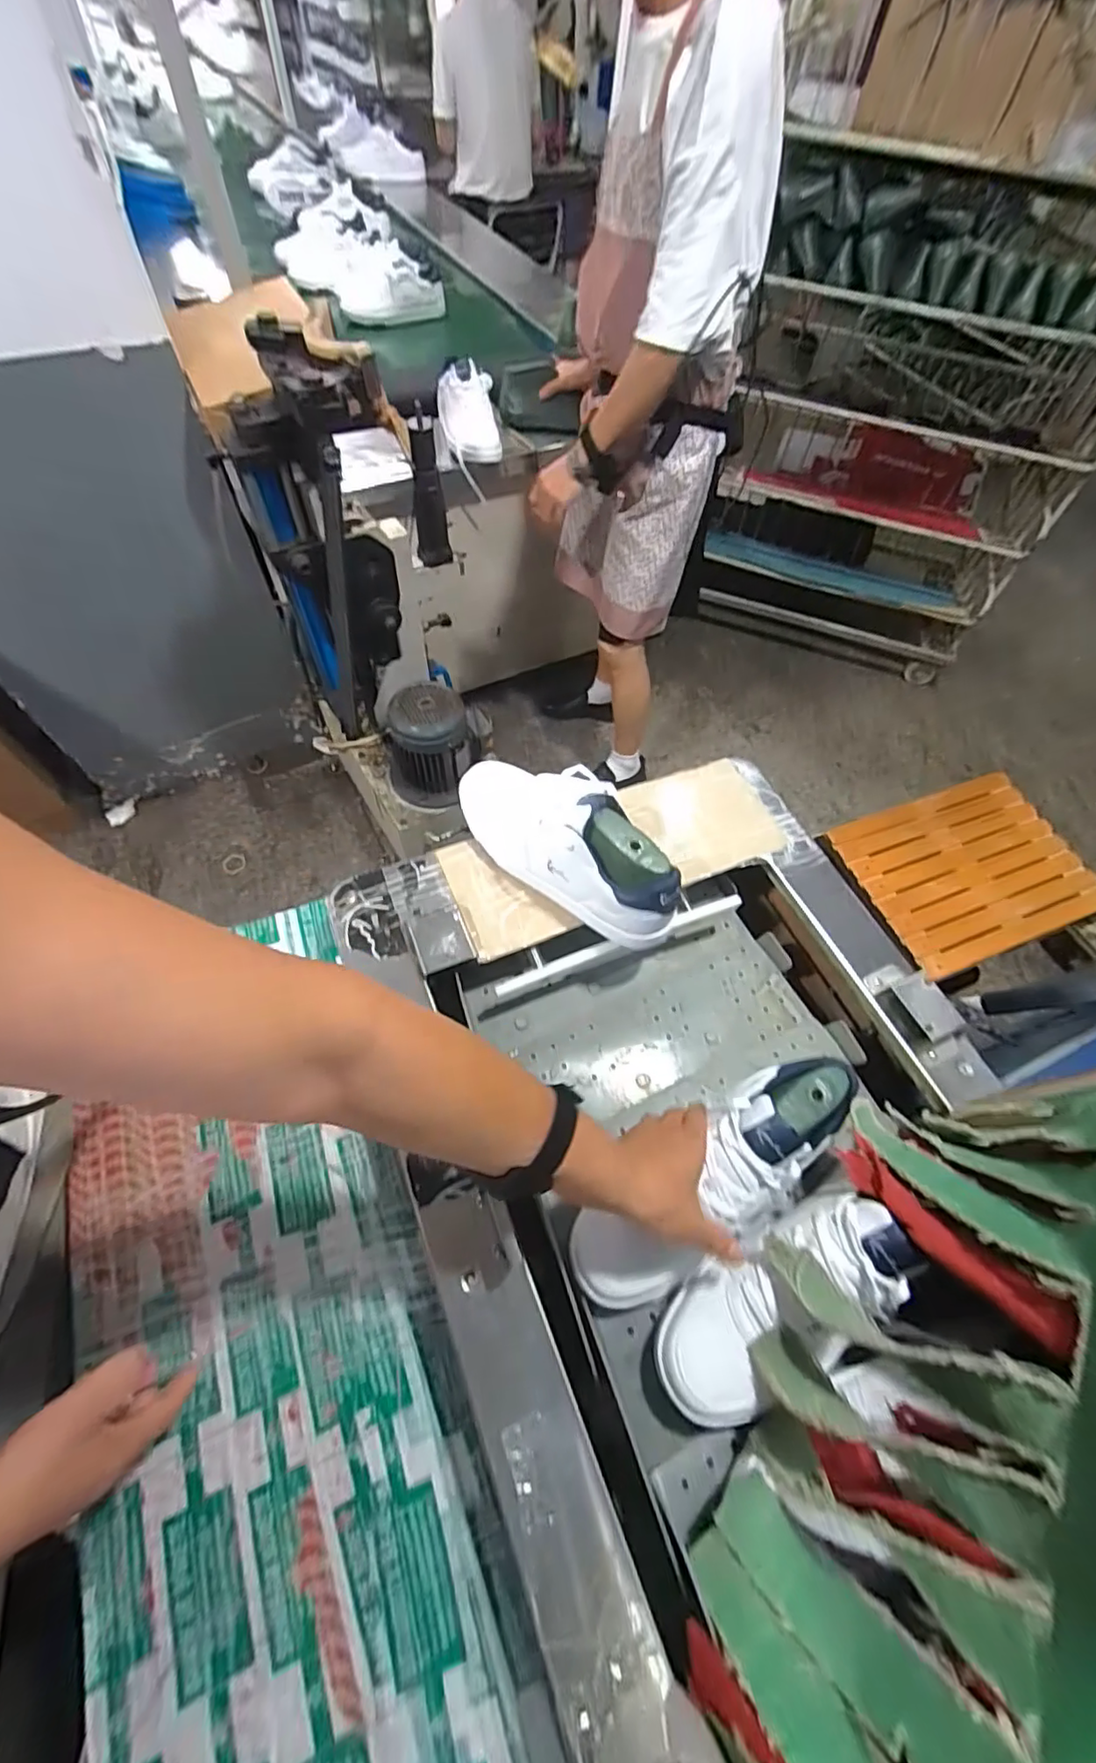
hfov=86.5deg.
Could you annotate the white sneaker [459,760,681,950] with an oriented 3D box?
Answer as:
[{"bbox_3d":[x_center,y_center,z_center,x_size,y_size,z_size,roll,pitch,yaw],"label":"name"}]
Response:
[{"bbox_3d":[0.013,-0.047,0.658,0.305,0.134,0.096,39,64,19],"label":"white sneaker"}]

